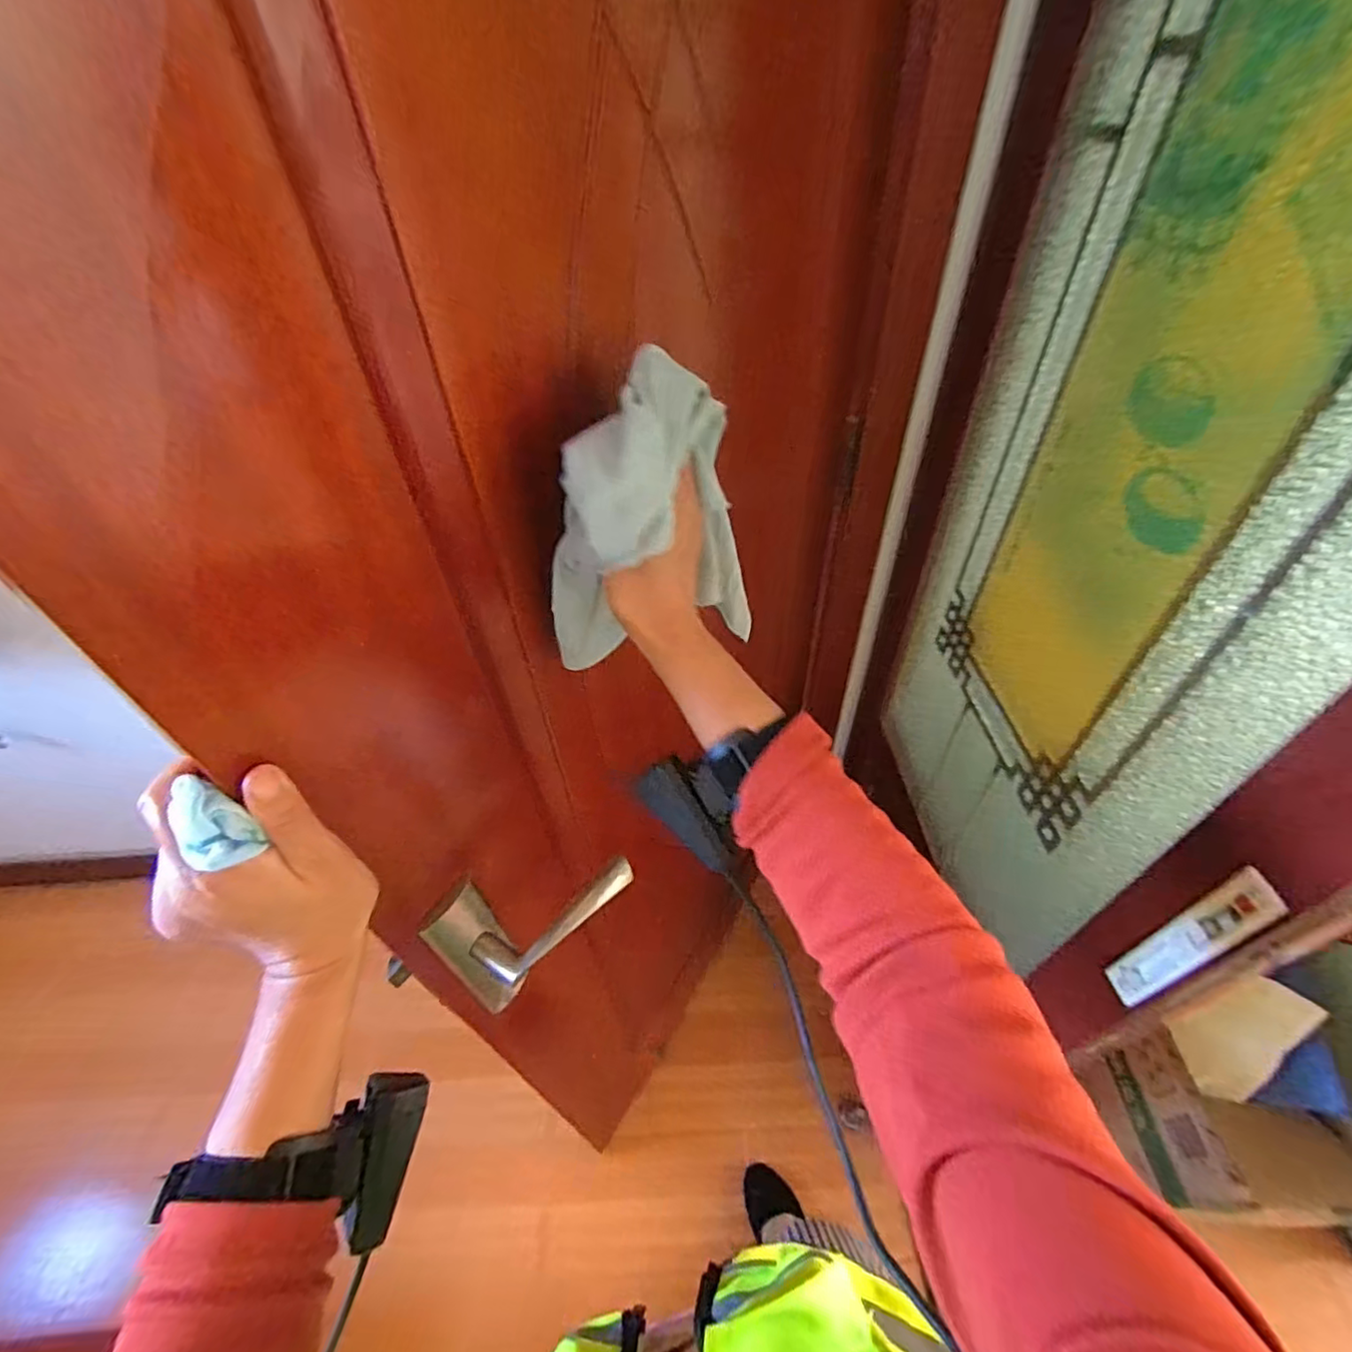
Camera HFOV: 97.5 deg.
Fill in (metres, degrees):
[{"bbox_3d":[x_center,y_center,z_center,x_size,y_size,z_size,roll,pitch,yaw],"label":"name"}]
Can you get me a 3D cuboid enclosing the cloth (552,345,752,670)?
[{"bbox_3d":[-0.011,-0.088,0.364,0.074,0.175,0.126,29,53,27],"label":"cloth"}]

